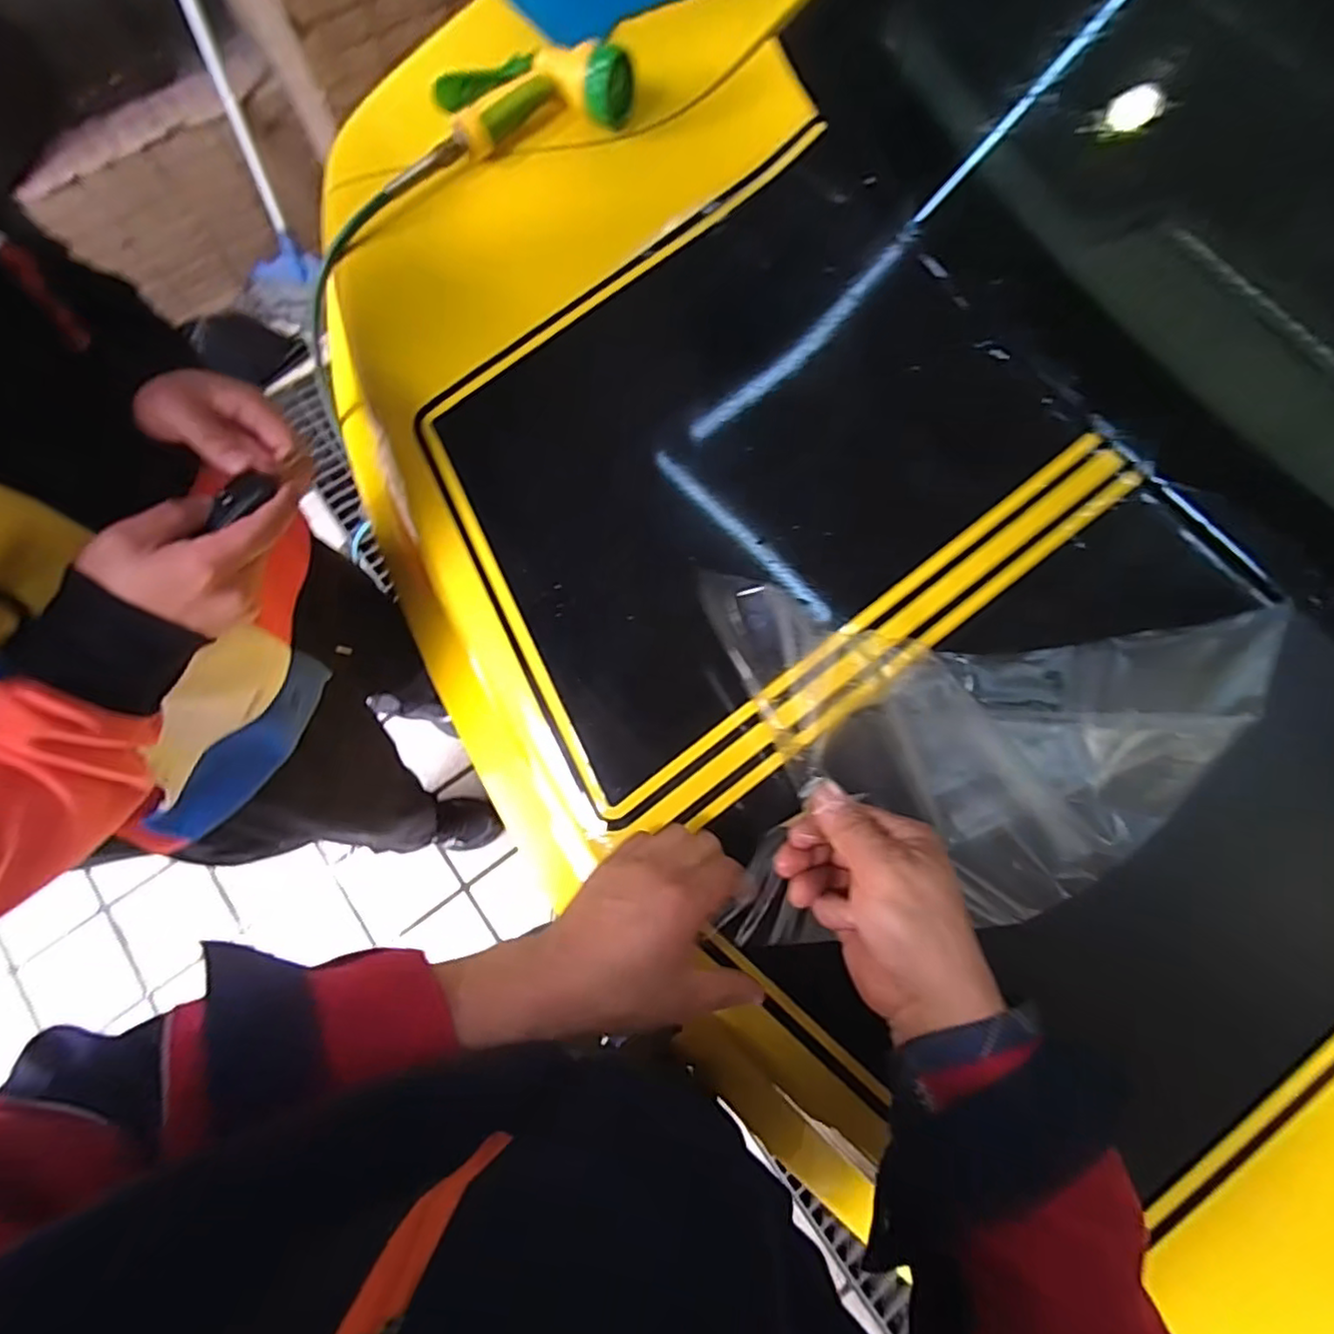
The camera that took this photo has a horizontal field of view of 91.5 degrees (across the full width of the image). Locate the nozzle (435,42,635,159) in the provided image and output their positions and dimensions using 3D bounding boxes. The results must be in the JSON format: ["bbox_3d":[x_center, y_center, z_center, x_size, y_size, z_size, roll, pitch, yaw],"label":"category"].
[{"bbox_3d":[-0.123,-0.539,0.601,0.191,0.049,0.088,-10,75,-5],"label":"nozzle"}]

